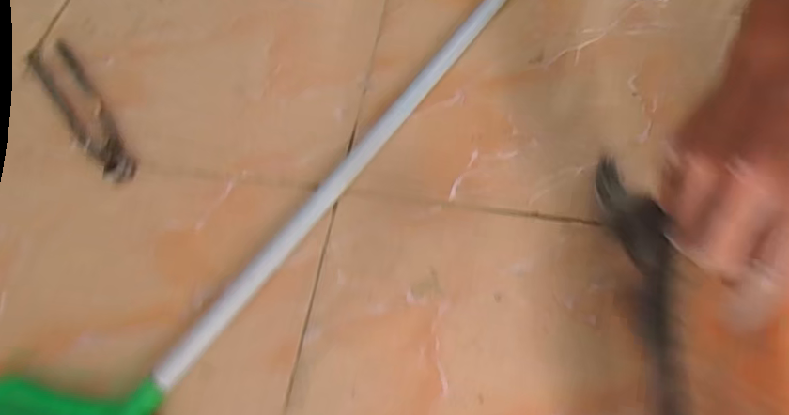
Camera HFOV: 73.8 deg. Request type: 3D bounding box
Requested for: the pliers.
[{"bbox_3d":[-0.337,-0.109,0.568,0.045,0.009,0.235,-38,67,-15],"label":"pliers"}]

